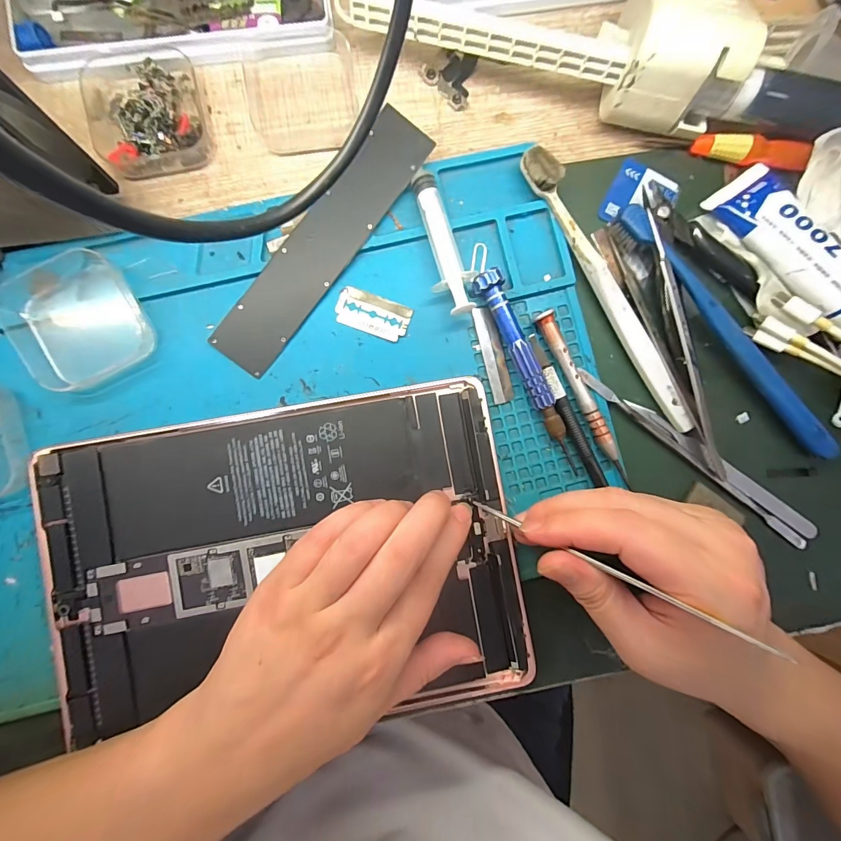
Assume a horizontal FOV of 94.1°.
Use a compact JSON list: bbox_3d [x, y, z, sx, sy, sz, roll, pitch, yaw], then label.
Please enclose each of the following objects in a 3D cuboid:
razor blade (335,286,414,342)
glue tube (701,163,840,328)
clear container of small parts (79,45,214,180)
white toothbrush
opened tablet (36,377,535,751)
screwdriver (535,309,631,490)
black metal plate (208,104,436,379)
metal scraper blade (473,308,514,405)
[{"bbox_3d":[-0.028,-0.062,0.228,0.043,0.004,0.022,20,88,-2],"label":"razor blade"},{"bbox_3d":[0.230,-0.094,0.221,0.051,0.026,0.129,-38,91,-2],"label":"glue tube"},{"bbox_3d":[-0.157,-0.176,0.222,0.061,0.018,0.062,-10,90,-2],"label":"clear container of small parts"},{"bbox_3d":[0.110,-0.075,0.228,0.016,0.017,0.181,-32,91,-2],"label":"white toothbrush"},{"bbox_3d":[-0.072,0.078,0.218,0.246,0.012,0.173,-8,90,-2],"label":"opened tablet"},{"bbox_3d":[0.096,-0.013,0.227,0.012,0.010,0.108,-28,90,-2],"label":"screwdriver"},{"bbox_3d":[-0.056,-0.100,0.223,0.033,0.005,0.164,37,93,-9],"label":"black metal plate"},{"bbox_3d":[0.044,-0.039,0.230,0.013,0.004,0.057,-12,90,-2],"label":"metal scraper blade"}]

